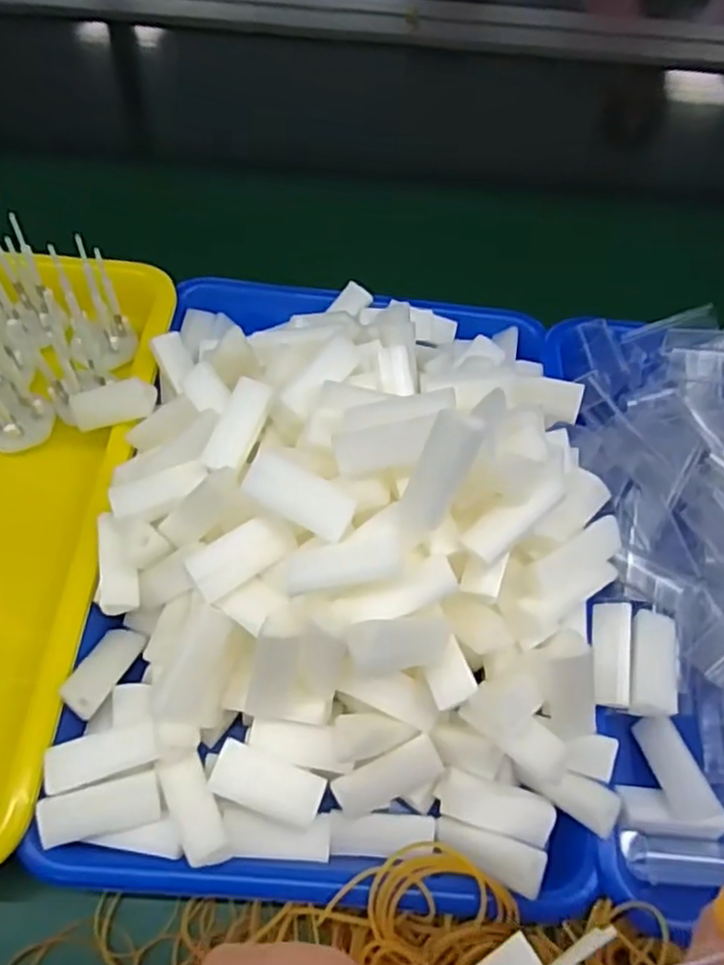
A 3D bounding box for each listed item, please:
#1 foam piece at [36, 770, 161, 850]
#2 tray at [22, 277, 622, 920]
[{"bbox_3d":[-0.104,0.130,0.275,0.045,0.008,0.018,-11,60,-11],"label":"foam piece"},{"bbox_3d":[-0.001,0.000,0.319,0.237,0.121,0.331,5,59,-2],"label":"tray"}]

